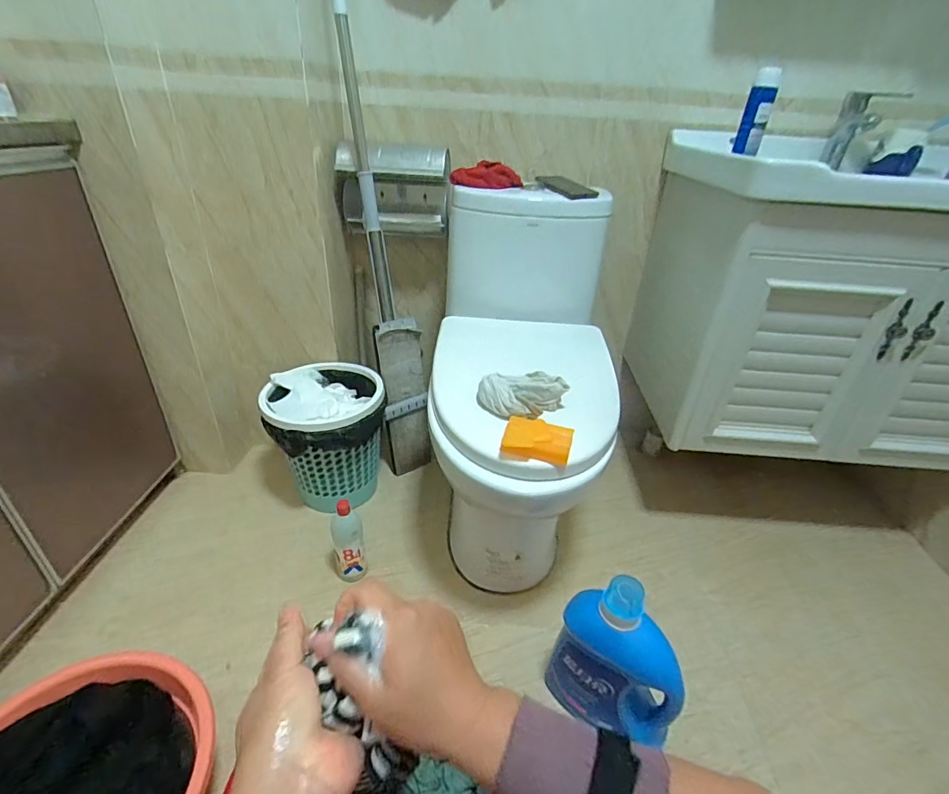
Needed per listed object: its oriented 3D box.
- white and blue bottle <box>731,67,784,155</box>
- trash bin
[{"bbox_3d":[0.524,-0.525,0.855,0.045,0.136,0.035,18,34,21],"label":"white and blue bottle"},{"bbox_3d":[-0.357,0.100,1.130,0.248,0.287,0.255,-12,35,-24],"label":"trash bin"}]

